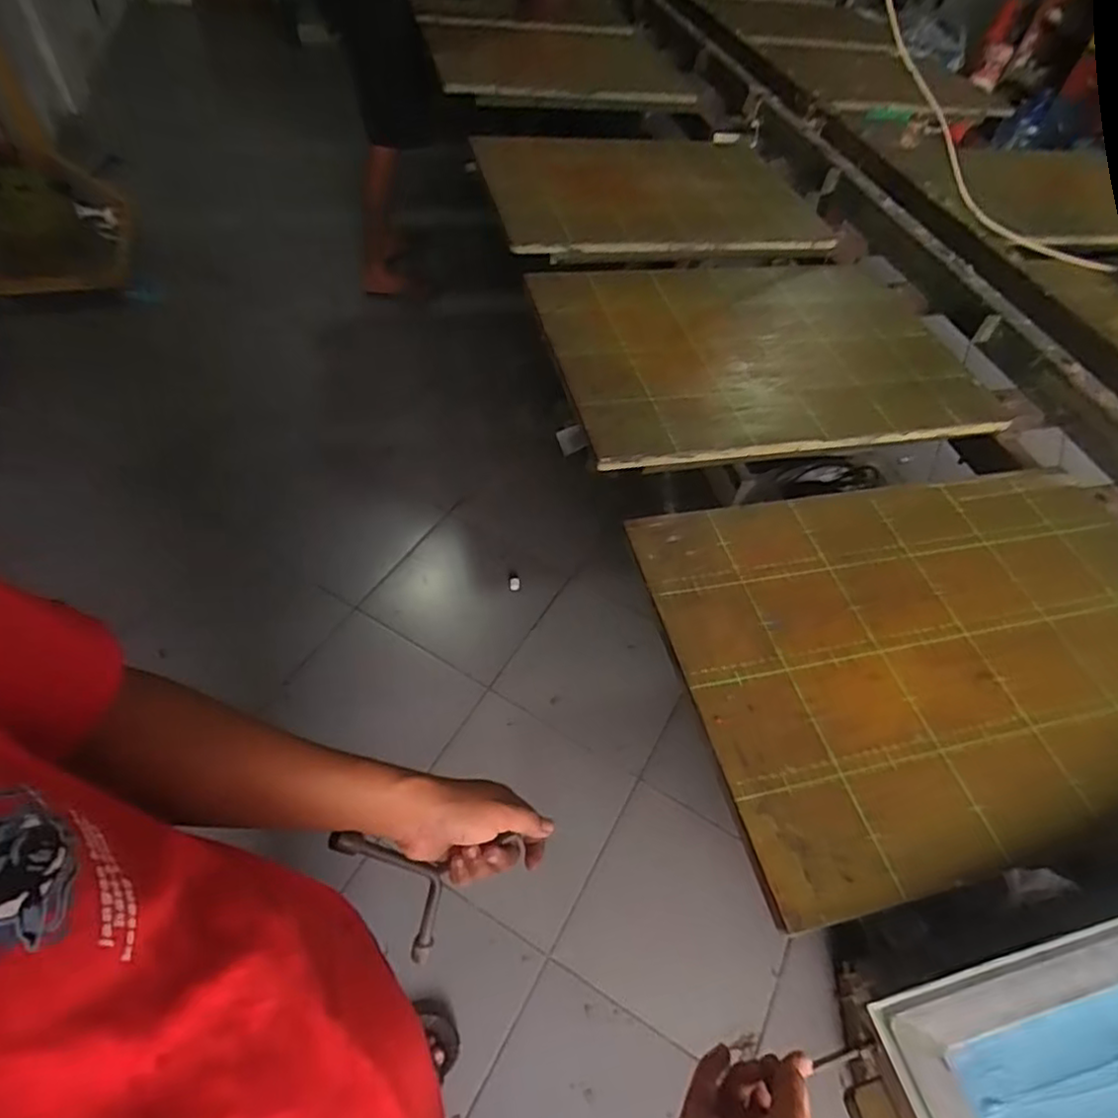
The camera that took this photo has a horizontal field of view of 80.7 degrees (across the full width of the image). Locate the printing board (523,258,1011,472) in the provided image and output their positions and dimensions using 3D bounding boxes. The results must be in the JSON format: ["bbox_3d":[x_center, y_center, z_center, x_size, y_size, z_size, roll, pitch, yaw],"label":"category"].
[{"bbox_3d":[0.279,-0.309,0.916,0.585,0.019,0.404,-9,54,-12],"label":"printing board"}]

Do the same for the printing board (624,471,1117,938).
[{"bbox_3d":[0.386,0.079,0.647,0.561,0.025,0.381,-9,54,-12],"label":"printing board"}]

